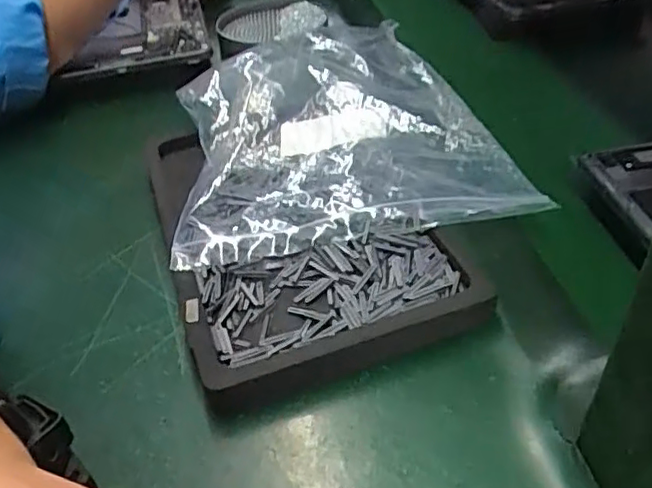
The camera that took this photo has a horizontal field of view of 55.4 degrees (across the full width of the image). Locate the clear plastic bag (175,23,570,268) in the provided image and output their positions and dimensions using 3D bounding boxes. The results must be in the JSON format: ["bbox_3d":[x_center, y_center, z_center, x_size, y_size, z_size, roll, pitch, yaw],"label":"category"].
[{"bbox_3d":[-0.001,-0.098,0.445,0.219,0.035,0.270,-10,42,-7],"label":"clear plastic bag"}]

